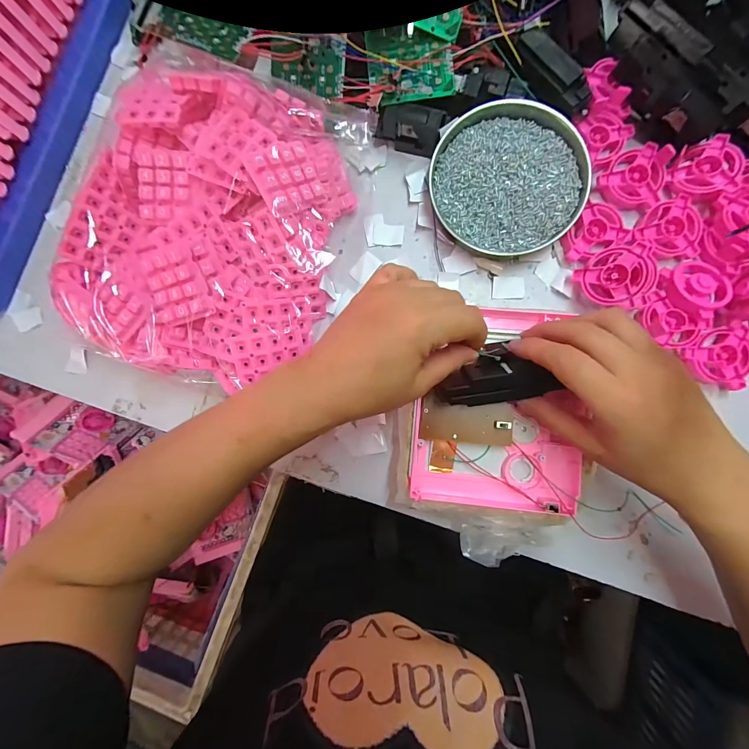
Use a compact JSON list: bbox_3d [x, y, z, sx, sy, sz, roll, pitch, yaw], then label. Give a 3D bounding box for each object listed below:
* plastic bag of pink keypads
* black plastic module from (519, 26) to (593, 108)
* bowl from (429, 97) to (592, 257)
[{"bbox_3d":[-0.138,-0.123,0.302,0.204,0.078,0.256,19,91,5],"label":"plastic bag of pink keypads"},{"bbox_3d":[0.153,-0.260,0.289,0.025,0.015,0.076,-44,86,3],"label":"black plastic module"},{"bbox_3d":[0.121,-0.177,0.309,0.133,0.022,0.129,0,89,5],"label":"bowl"}]

